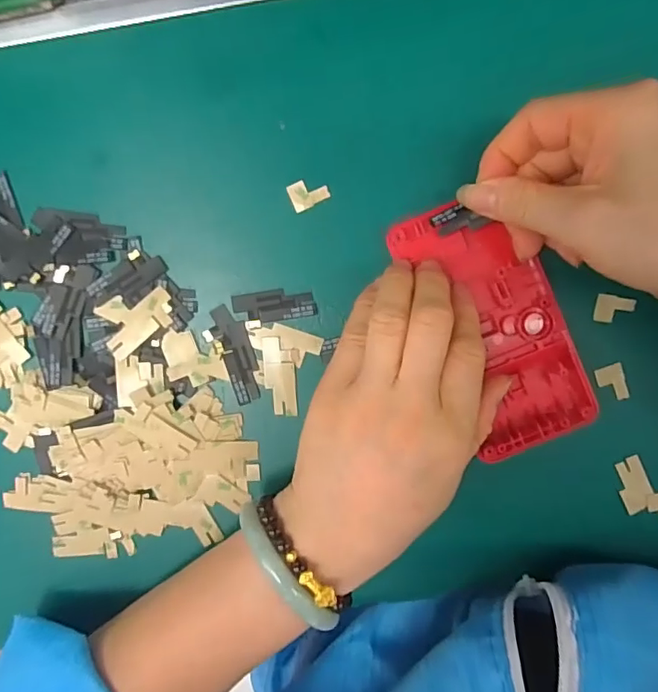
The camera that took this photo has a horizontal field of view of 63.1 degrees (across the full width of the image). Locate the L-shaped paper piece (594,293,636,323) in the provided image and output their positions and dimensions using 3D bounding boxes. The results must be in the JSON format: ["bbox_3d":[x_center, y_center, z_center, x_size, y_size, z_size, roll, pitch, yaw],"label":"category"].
[{"bbox_3d":[0.140,-0.017,0.260,0.018,0.004,0.013,6,96,1],"label":"L-shaped paper piece"}]

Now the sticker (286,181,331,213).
[{"bbox_3d":[-0.010,-0.074,0.258,0.018,0.004,0.013,-23,107,7],"label":"sticker"}]

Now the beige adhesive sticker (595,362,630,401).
[{"bbox_3d":[0.141,0.019,0.266,0.014,0.004,0.018,-16,92,5],"label":"beige adhesive sticker"}]

